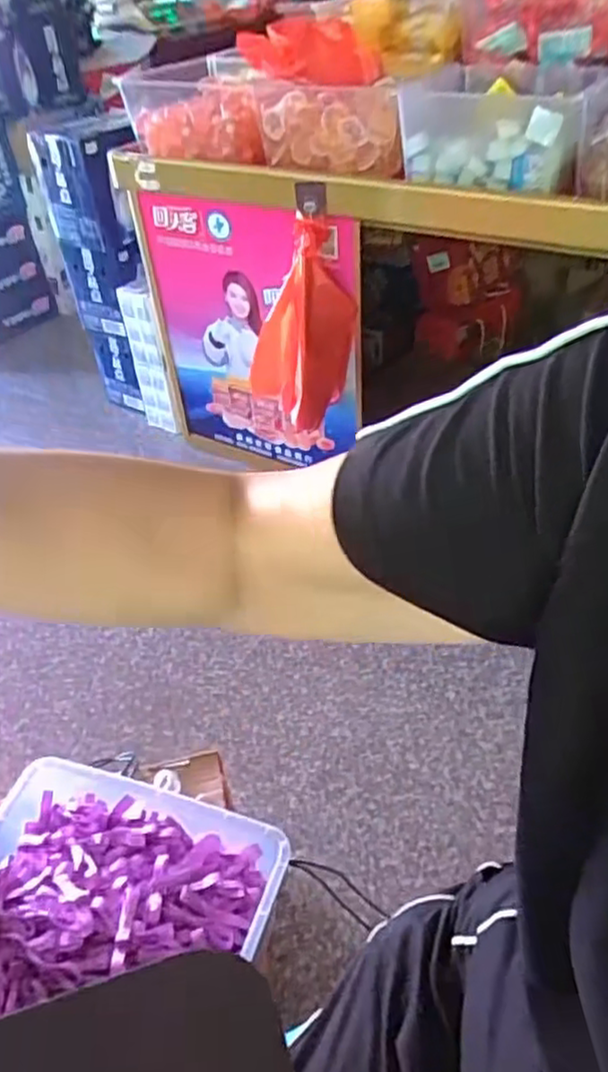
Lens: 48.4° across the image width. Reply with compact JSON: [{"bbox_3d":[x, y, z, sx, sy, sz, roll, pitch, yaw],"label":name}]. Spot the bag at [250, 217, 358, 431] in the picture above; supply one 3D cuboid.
[{"bbox_3d":[-0.005,-0.407,1.404,0.182,0.422,0.141,-34,49,-29],"label":"bag"}]

